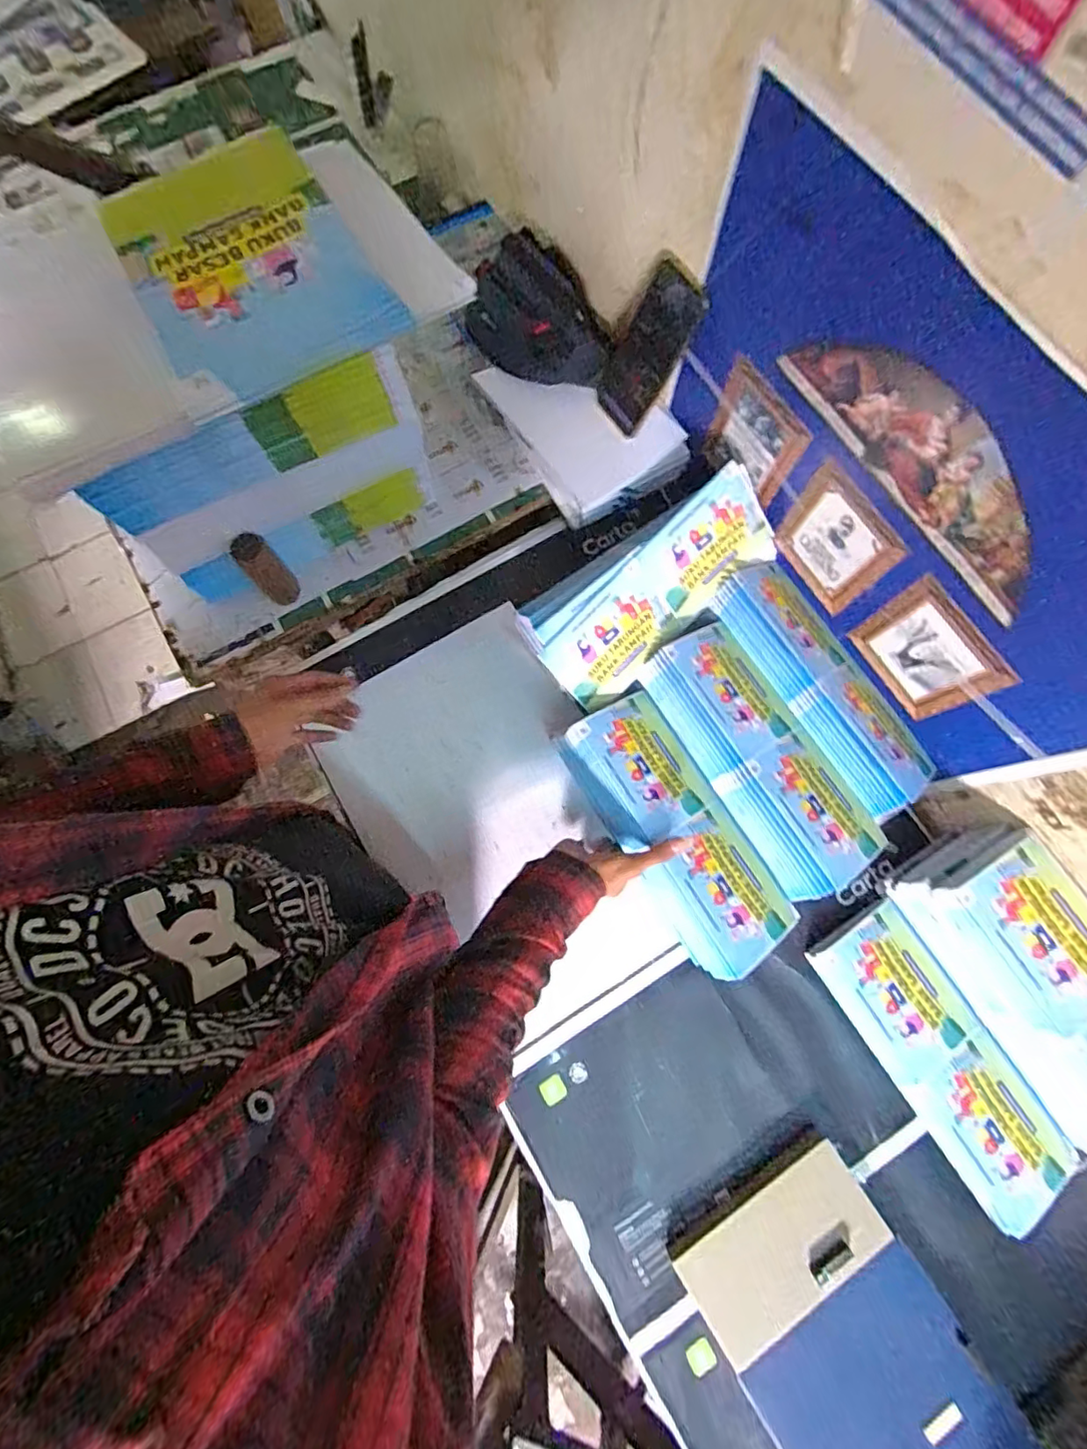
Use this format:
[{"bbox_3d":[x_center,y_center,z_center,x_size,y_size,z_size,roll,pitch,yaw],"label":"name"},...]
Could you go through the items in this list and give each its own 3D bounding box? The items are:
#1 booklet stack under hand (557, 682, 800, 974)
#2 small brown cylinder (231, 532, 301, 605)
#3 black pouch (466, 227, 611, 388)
[{"bbox_3d":[0.150,0.119,0.651,0.122,0.114,0.306,-32,77,-8],"label":"booklet stack under hand"},{"bbox_3d":[-0.332,-0.186,0.675,0.041,0.096,0.035,-41,79,-9],"label":"small brown cylinder"},{"bbox_3d":[-0.014,-0.519,0.726,0.143,0.060,0.238,-31,90,18],"label":"black pouch"}]

